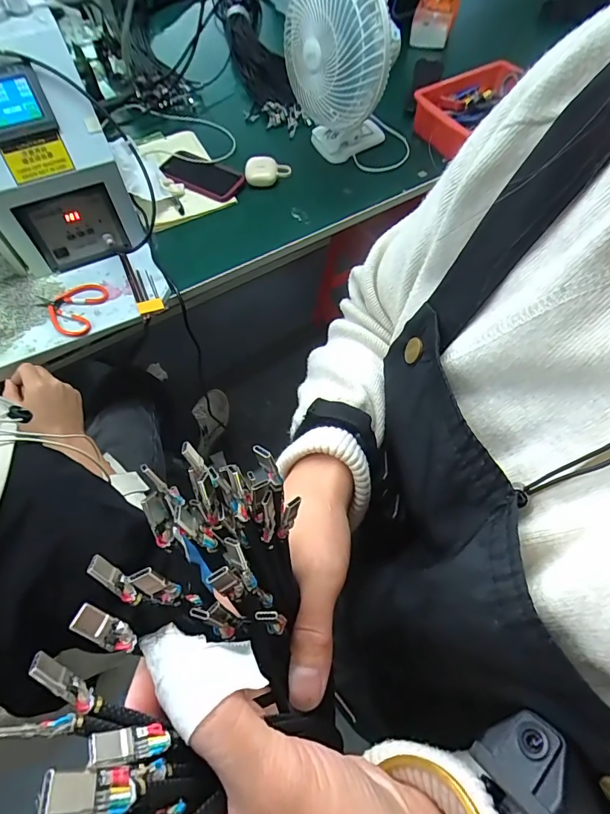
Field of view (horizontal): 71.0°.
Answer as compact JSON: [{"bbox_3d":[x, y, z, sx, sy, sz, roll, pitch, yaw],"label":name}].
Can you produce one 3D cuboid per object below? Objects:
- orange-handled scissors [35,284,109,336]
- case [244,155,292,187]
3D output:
[{"bbox_3d":[-0.362,-0.151,0.667,0.103,0.006,0.096,-1,65,2],"label":"orange-handled scissors"},{"bbox_3d":[-0.072,-0.453,0.815,0.085,0.027,0.061,-13,66,-4],"label":"case"}]

